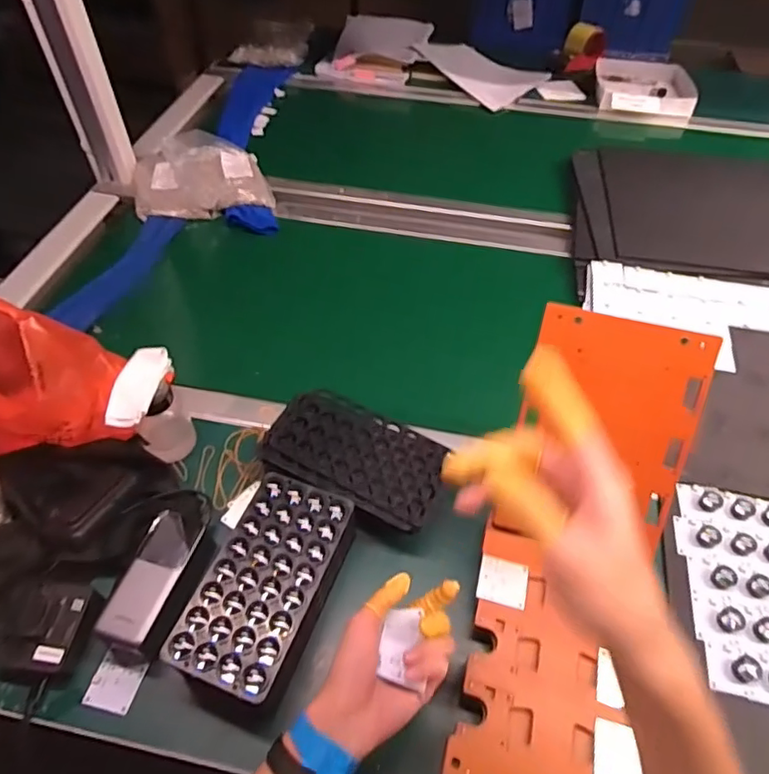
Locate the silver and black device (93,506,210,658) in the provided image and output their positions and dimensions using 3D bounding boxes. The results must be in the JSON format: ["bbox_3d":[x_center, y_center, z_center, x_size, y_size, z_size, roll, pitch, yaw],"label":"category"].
[{"bbox_3d":[-0.225,0.189,0.564,0.055,0.053,0.138,12,52,9],"label":"silver and black device"}]

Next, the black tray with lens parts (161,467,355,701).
[{"bbox_3d":[-0.109,0.195,0.555,0.104,0.084,0.199,16,53,11],"label":"black tray with lens parts"}]

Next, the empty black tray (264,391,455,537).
[{"bbox_3d":[-0.034,0.071,0.630,0.200,0.020,0.119,20,53,14],"label":"empty black tray"}]

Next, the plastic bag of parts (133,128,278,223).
[{"bbox_3d":[-0.338,-0.392,1.031,0.245,0.094,0.189,-9,52,-8],"label":"plastic bag of parts"}]

